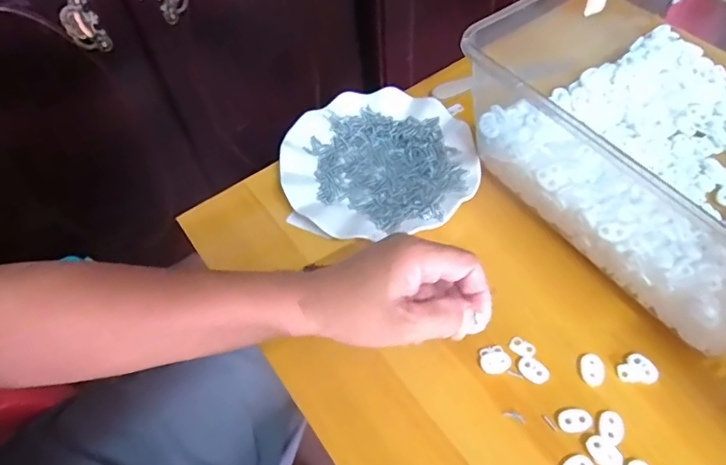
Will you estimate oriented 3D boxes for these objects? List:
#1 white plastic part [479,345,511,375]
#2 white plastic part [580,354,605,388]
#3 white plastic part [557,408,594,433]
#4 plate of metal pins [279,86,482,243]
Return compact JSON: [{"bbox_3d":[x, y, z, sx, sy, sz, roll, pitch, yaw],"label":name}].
[{"bbox_3d":[0.102,0.098,0.403,0.023,0.004,0.021,-3,56,2],"label":"white plastic part"},{"bbox_3d":[0.174,0.104,0.394,0.016,0.006,0.023,1,56,5],"label":"white plastic part"},{"bbox_3d":[0.152,0.135,0.374,0.023,0.004,0.016,-10,56,-3],"label":"white plastic part"},{"bbox_3d":[0.015,-0.070,0.512,0.181,0.021,0.174,-2,56,3],"label":"plate of metal pins"}]

